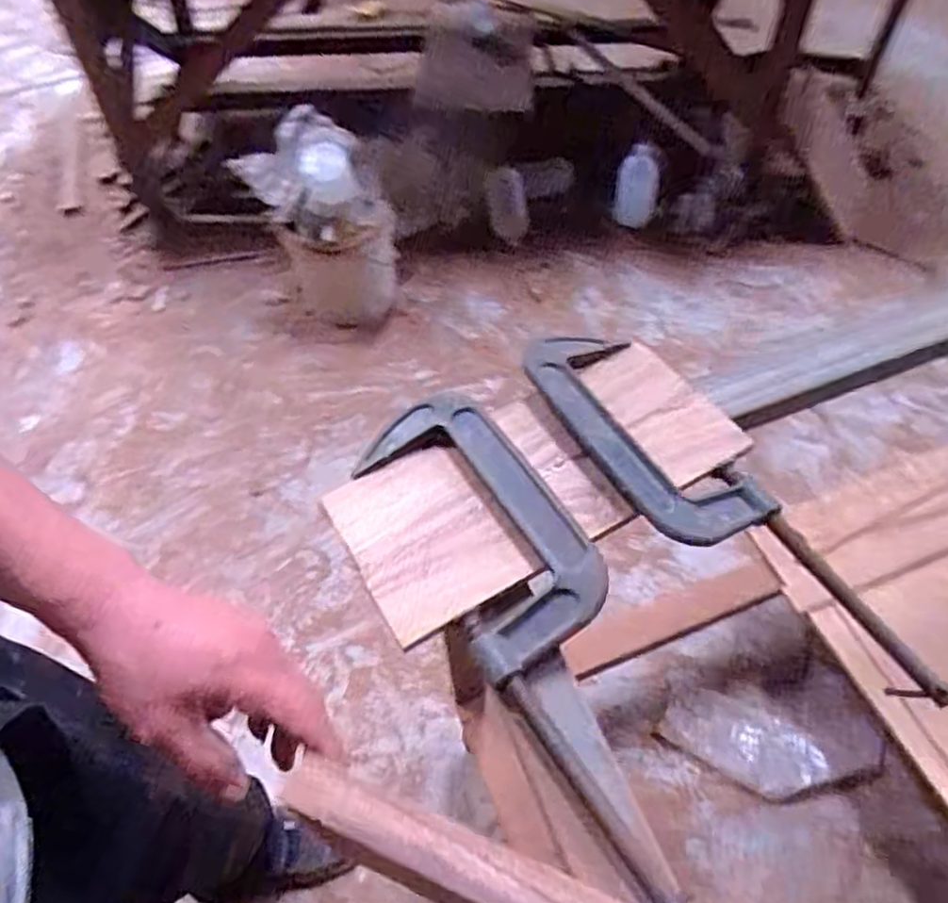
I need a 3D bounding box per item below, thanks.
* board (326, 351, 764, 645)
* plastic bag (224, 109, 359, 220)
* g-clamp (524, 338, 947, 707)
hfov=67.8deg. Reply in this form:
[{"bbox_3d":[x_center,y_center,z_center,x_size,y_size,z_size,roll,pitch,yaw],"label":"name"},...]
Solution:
[{"bbox_3d":[0.057,0.017,0.585,0.337,0.026,0.148,-28,58,-17],"label":"board"},{"bbox_3d":[-0.377,-0.608,1.508,0.205,0.146,0.267,-34,60,-21],"label":"plastic bag"},{"bbox_3d":[0.186,0.043,0.569,0.108,0.059,0.398,-29,58,-18],"label":"g-clamp"}]

